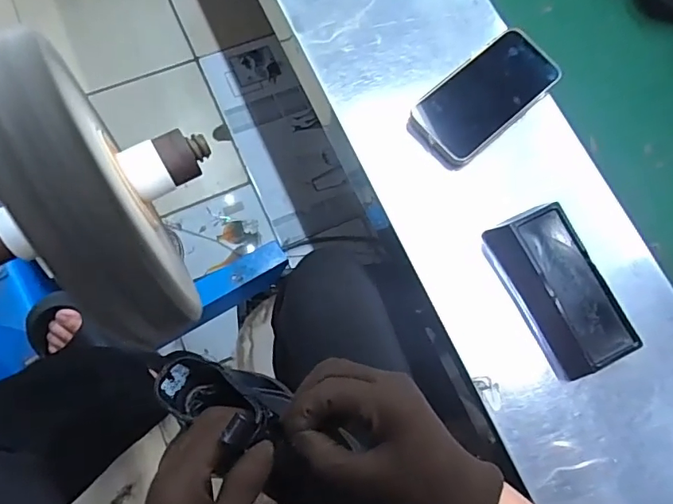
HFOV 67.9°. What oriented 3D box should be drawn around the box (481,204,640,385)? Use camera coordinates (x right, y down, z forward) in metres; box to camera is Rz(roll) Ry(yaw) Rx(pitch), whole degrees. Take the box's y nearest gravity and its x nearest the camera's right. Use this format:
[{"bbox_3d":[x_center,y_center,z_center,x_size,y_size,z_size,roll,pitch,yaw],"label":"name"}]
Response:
[{"bbox_3d":[0.203,0.034,0.460,0.063,0.045,0.153,-23,77,-11],"label":"box"}]

